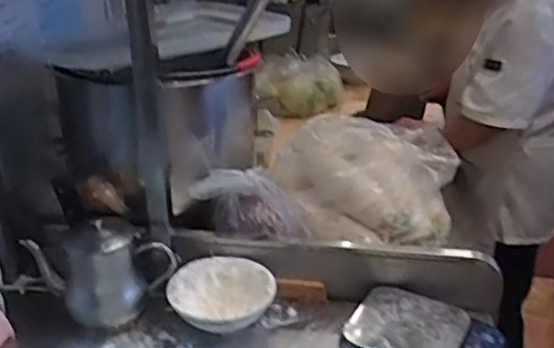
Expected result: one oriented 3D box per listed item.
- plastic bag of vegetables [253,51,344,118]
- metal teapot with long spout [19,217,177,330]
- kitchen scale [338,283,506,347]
[{"bbox_3d":[0.064,-0.268,1.865,0.262,0.157,0.178,-1,24,1],"label":"plastic bag of vegetables"},{"bbox_3d":[-0.257,0.143,0.939,0.173,0.158,0.112,-20,32,-35],"label":"metal teapot with long spout"},{"bbox_3d":[0.206,0.236,0.876,0.204,0.045,0.173,11,27,26],"label":"kitchen scale"}]

